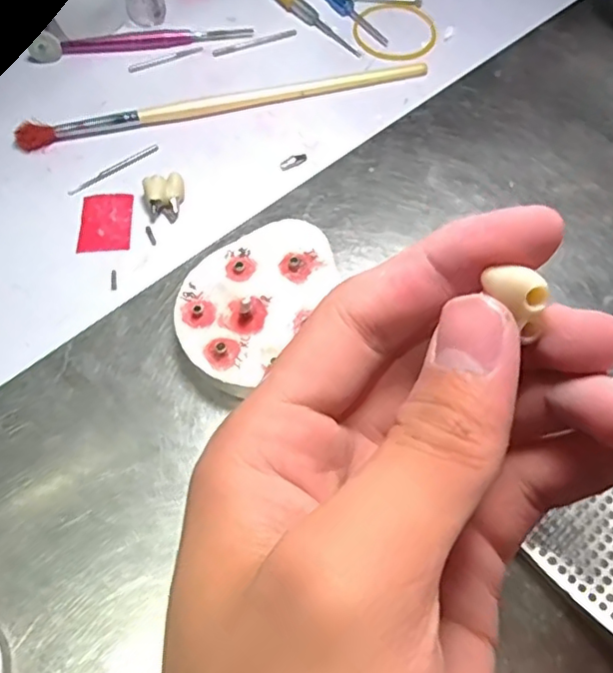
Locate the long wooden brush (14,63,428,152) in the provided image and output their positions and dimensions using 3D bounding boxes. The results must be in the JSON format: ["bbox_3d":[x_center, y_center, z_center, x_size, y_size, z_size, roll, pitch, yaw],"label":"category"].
[{"bbox_3d":[-0.035,-0.108,0.270,0.186,0.008,0.010,-13,66,-6],"label":"long wooden brush"}]

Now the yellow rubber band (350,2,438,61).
[{"bbox_3d":[0.044,-0.151,0.297,0.041,0.004,0.042,0,65,0],"label":"yellow rubber band"}]

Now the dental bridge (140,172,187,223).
[{"bbox_3d":[-0.057,-0.058,0.245,0.017,0.011,0.017,0,65,0],"label":"dental bridge"}]

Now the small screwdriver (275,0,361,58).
[{"bbox_3d":[0.003,-0.158,0.295,0.009,0.007,0.062,-38,71,-16],"label":"small screwdriver"}]

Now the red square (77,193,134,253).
[{"bbox_3d":[-0.082,-0.048,0.244,0.021,0.004,0.028,-3,65,-2],"label":"red square"}]

